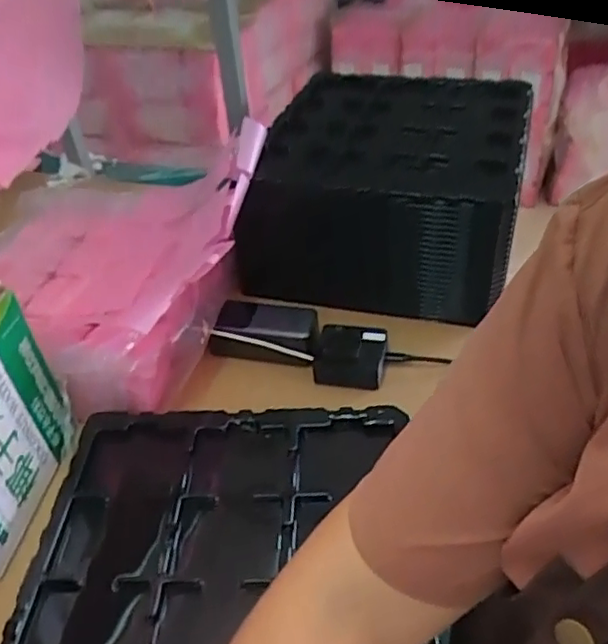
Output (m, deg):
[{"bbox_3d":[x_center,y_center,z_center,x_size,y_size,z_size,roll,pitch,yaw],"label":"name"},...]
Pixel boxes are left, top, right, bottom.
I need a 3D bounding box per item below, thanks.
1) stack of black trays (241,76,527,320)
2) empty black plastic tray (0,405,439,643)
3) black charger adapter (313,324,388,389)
[{"bbox_3d":[0.129,-0.216,0.916,0.338,0.169,0.426,5,41,12],"label":"stack of black trays"},{"bbox_3d":[-0.073,0.236,0.545,0.333,0.065,0.375,-2,40,3],"label":"empty black plastic tray"},{"bbox_3d":[0.056,0.036,0.751,0.077,0.041,0.079,7,41,14],"label":"black charger adapter"}]

